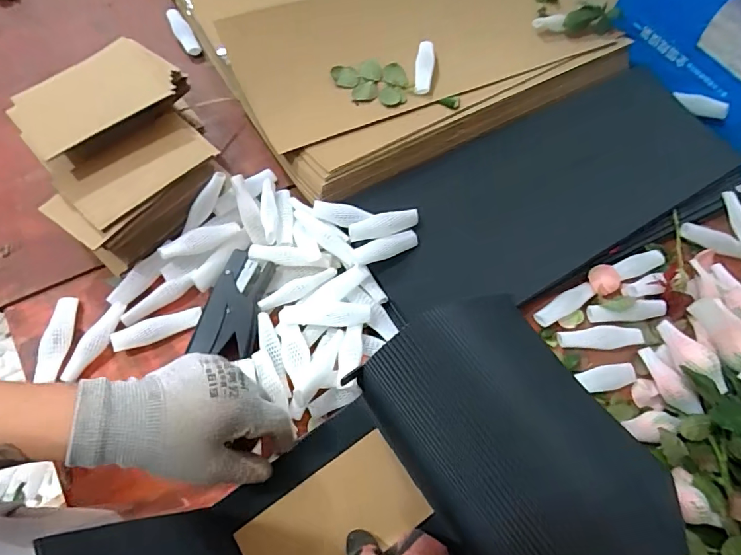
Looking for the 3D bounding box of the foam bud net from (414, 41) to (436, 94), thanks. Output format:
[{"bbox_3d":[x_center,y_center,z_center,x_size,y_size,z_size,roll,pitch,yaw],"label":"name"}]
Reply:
[{"bbox_3d":[0.071,-0.280,0.608,0.025,0.019,0.081,9,65,1],"label":"foam bud net"}]

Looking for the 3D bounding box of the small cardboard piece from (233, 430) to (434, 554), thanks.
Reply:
[{"bbox_3d":[-0.028,0.195,0.363,0.136,0.006,0.078,-32,71,-16],"label":"small cardboard piece"}]

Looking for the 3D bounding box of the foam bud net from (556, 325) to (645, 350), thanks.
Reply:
[{"bbox_3d":[0.256,0.067,0.511,0.094,0.011,0.025,-1,64,-7],"label":"foam bud net"}]

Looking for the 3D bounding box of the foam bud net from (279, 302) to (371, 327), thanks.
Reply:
[{"bbox_3d":[-0.046,0.039,0.468,0.091,0.018,0.025,0,64,-7],"label":"foam bud net"}]

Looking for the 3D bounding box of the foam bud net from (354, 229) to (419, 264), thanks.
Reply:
[{"bbox_3d":[0.017,-0.032,0.503,0.077,0.014,0.022,-19,67,-25],"label":"foam bud net"}]

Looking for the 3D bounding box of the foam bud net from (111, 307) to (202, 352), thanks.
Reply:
[{"bbox_3d":[-0.218,0.053,0.470,0.085,0.013,0.024,-21,67,-25],"label":"foam bud net"}]

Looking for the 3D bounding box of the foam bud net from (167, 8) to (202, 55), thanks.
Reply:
[{"bbox_3d":[-0.269,-0.351,0.655,0.021,0.018,0.089,-26,70,-17],"label":"foam bud net"}]

